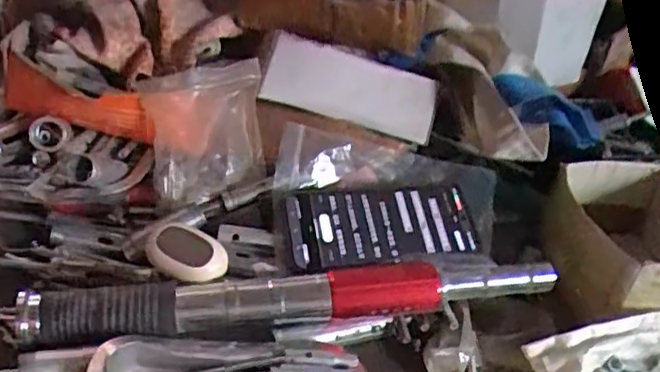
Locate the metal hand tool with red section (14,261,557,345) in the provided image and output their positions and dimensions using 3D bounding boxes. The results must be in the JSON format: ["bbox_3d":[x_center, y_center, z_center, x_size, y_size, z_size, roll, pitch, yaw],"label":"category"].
[{"bbox_3d":[-0.016,0.082,0.470,0.397,0.026,0.032,-1,34,-14],"label":"metal hand tool with red section"}]

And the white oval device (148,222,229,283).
[{"bbox_3d":[-0.111,0.051,0.480,0.064,0.022,0.041,25,67,8],"label":"white oval device"}]

